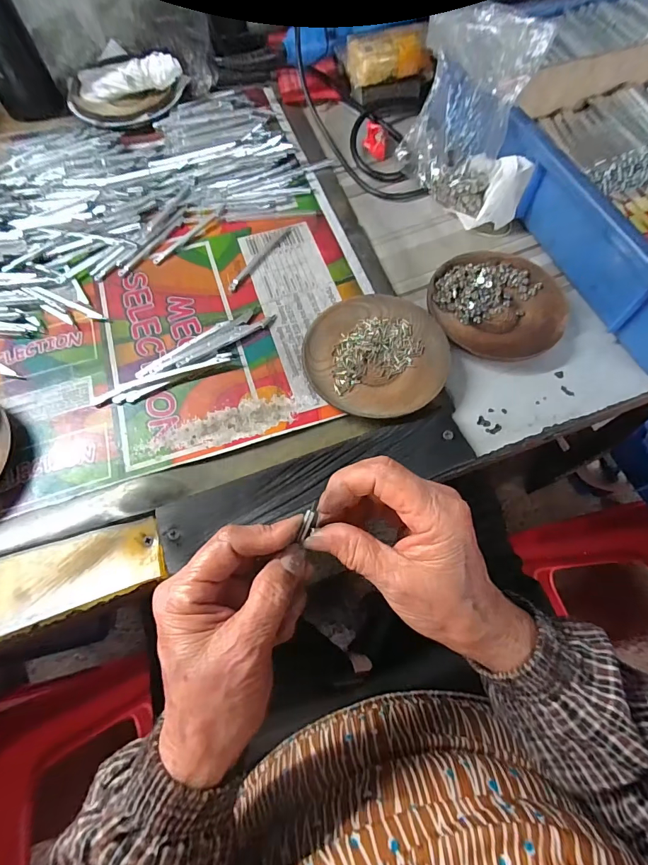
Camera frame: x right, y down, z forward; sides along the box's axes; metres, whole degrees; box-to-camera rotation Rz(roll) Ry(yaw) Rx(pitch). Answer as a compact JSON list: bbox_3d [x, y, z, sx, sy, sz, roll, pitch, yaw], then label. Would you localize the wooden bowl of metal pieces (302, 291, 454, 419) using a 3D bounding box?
[{"bbox_3d":[0.042,-0.063,0.334,0.112,0.017,0.114,0,66,0],"label":"wooden bowl of metal pieces"}]

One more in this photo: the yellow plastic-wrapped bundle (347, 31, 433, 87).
[{"bbox_3d":[0.072,-0.418,0.449,0.088,0.034,0.033,-15,67,-6],"label":"yellow plastic-wrapped bundle"}]

